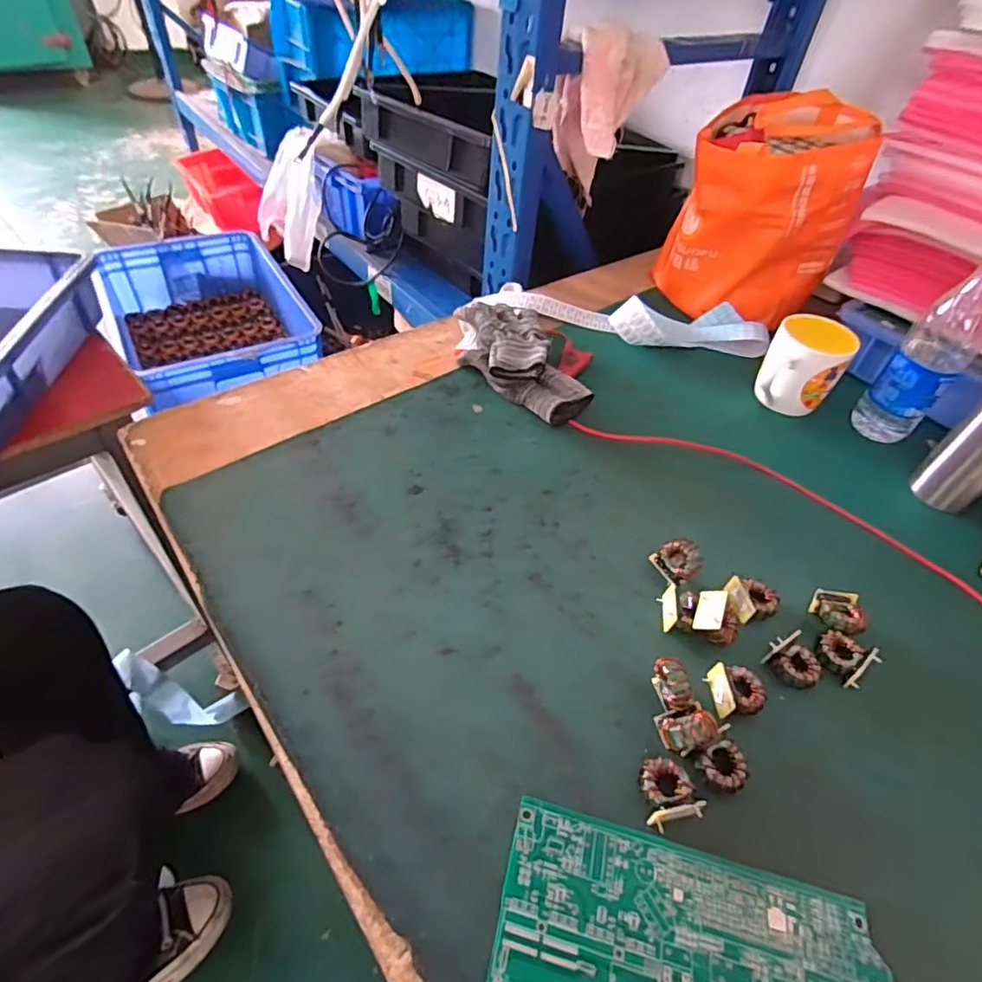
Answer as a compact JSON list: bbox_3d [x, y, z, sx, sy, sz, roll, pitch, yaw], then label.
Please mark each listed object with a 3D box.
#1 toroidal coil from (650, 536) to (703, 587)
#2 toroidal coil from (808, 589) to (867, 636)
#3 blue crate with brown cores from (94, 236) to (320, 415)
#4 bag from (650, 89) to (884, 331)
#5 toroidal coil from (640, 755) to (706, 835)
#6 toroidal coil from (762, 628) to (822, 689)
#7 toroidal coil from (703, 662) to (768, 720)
[{"bbox_3d":[0.164,0.061,0.493,0.031,0.029,0.037,-18,52,-20],"label":"toroidal coil"},{"bbox_3d":[0.293,0.100,0.475,0.036,0.022,0.042,26,51,18],"label":"toroidal coil"},{"bbox_3d":[-0.678,-0.412,1.390,0.394,0.167,0.599,-25,55,-25],"label":"blue crate with brown cores"},{"bbox_3d":[0.367,-0.379,0.763,0.208,0.220,0.220,24,50,16],"label":"bag"},{"bbox_3d":[0.119,0.200,0.376,0.033,0.020,0.041,-1,48,-6],"label":"toroidal coil"},{"bbox_3d":[0.241,0.134,0.445,0.039,0.018,0.038,36,55,25],"label":"toroidal coil"},{"bbox_3d":[0.188,0.150,0.427,0.039,0.018,0.036,-5,49,-10],"label":"toroidal coil"}]

